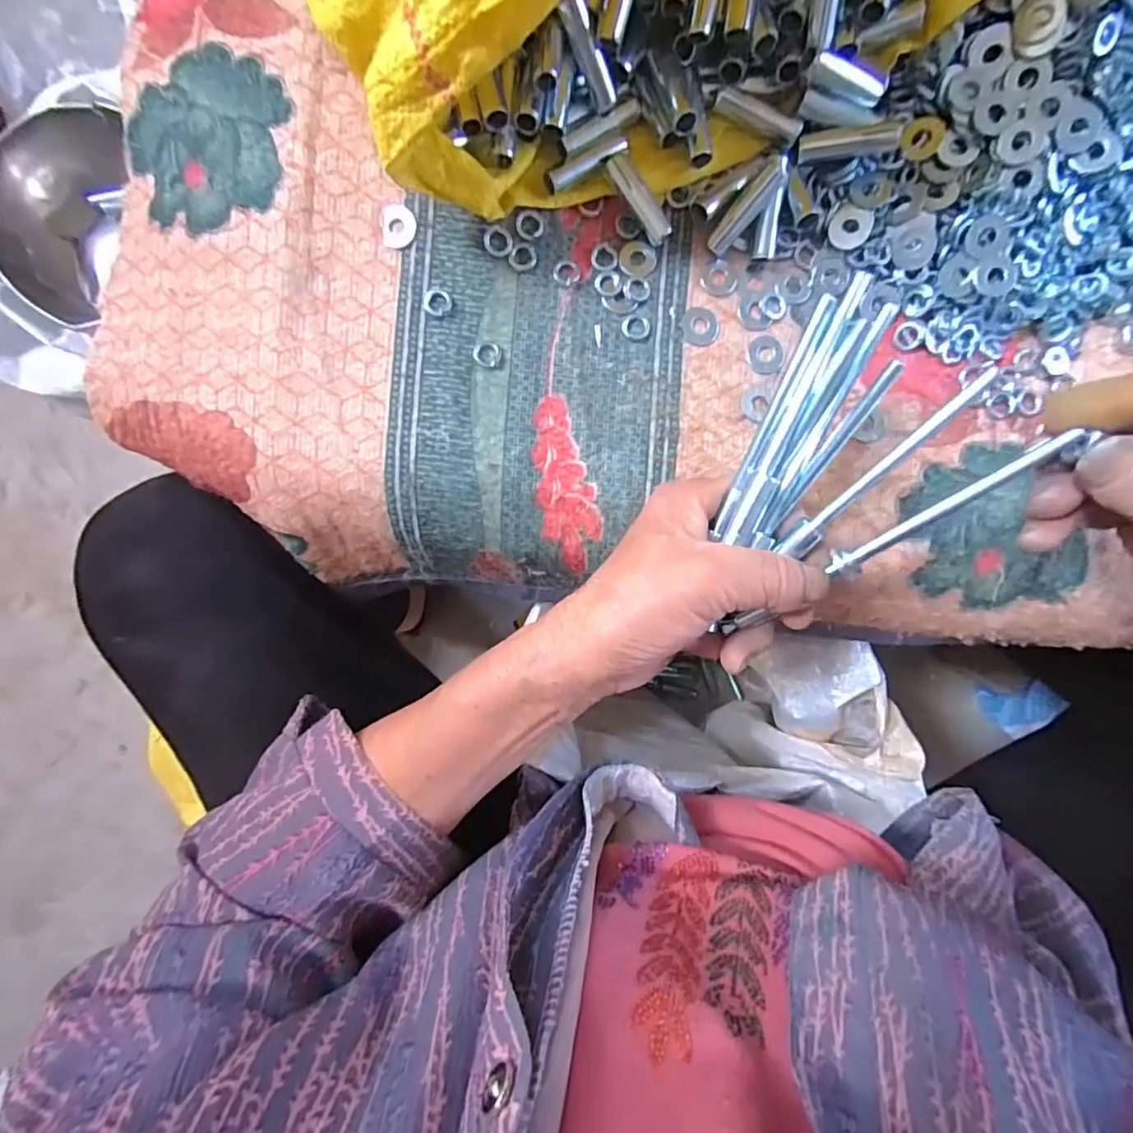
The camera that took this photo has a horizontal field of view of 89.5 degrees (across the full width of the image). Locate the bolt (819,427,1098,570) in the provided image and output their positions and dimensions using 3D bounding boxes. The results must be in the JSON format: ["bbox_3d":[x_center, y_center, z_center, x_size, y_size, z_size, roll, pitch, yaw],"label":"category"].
[{"bbox_3d":[0.145,-0.023,0.217,0.092,0.009,0.010,-35,92,28],"label":"bolt"}]

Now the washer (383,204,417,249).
[{"bbox_3d":[-0.080,-0.163,0.272,0.016,0.004,0.019,-2,91,-1],"label":"washer"}]

